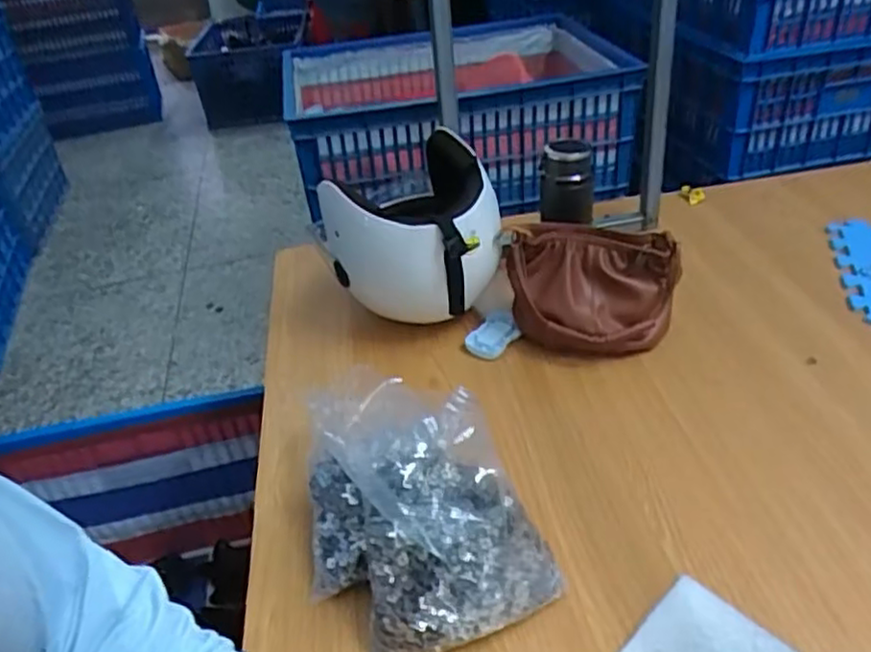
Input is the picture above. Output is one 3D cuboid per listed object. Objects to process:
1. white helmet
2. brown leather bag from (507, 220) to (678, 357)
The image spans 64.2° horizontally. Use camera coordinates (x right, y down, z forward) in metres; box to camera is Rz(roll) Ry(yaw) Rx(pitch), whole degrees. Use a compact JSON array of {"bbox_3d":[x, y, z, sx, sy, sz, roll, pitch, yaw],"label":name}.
[{"bbox_3d":[-0.009,-0.136,1.006,0.215,0.214,0.254,12,41,20],"label":"white helmet"},{"bbox_3d":[0.198,-0.047,0.917,0.221,0.128,0.116,9,41,17],"label":"brown leather bag"}]

